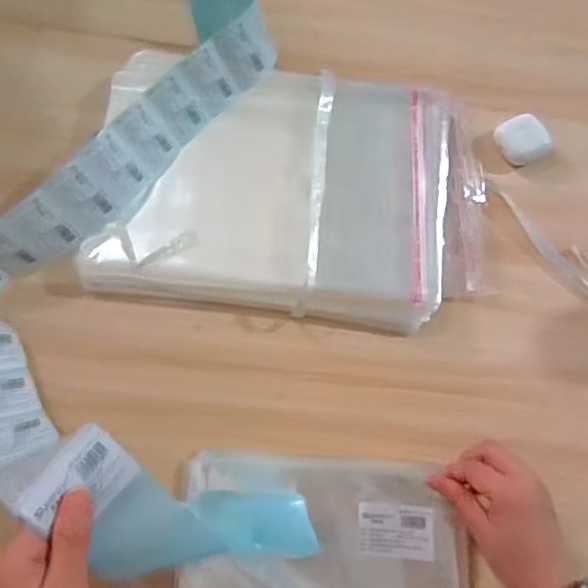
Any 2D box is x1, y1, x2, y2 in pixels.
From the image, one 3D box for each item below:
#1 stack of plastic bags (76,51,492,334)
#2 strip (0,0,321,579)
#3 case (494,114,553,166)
[{"bbox_3d":[0.000,-0.102,0.546,0.366,0.037,0.246,7,71,2],"label":"stack of plastic bags"},{"bbox_3d":[-0.149,-0.050,0.456,0.279,0.159,0.508,-5,71,-2],"label":"strip"},{"bbox_3d":[0.232,-0.159,0.575,0.043,0.020,0.049,-32,74,-10],"label":"case"}]

